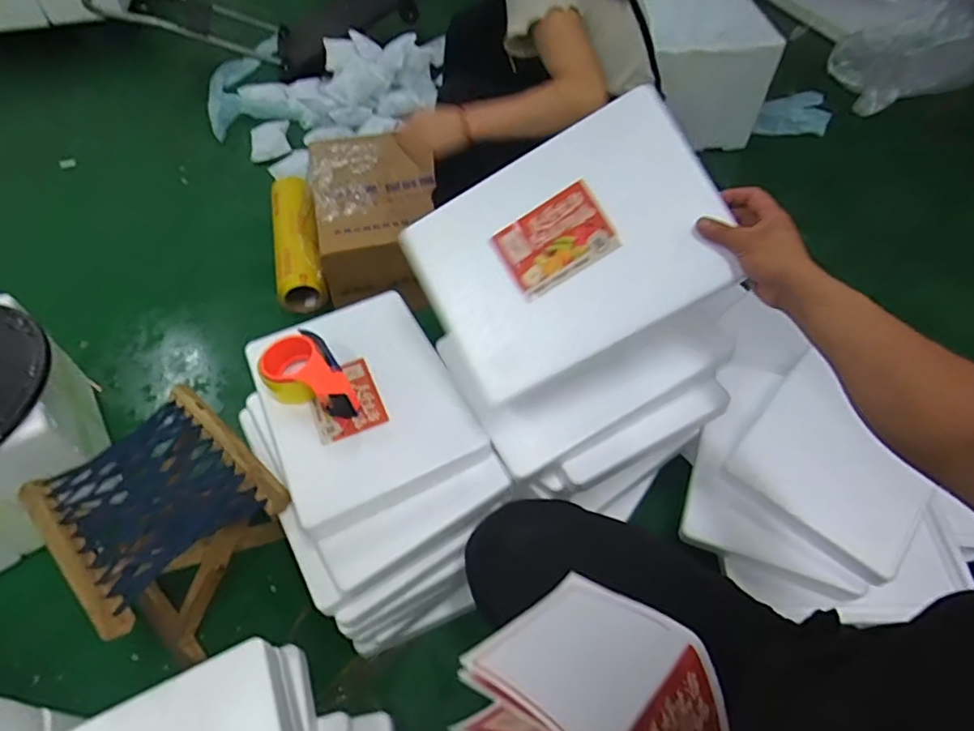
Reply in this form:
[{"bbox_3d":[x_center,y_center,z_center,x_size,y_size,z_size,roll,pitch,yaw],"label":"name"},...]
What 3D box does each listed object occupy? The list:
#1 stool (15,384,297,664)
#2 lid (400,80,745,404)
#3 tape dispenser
[{"bbox_3d":[-0.446,0.246,0.845,0.269,0.242,0.255,37,60,26],"label":"stool"},{"bbox_3d":[0.094,-0.140,0.665,0.341,0.041,0.256,-28,83,7],"label":"lid"},{"bbox_3d":[-0.251,0.021,0.776,0.099,0.052,0.150,-32,58,-22],"label":"tape dispenser"}]

